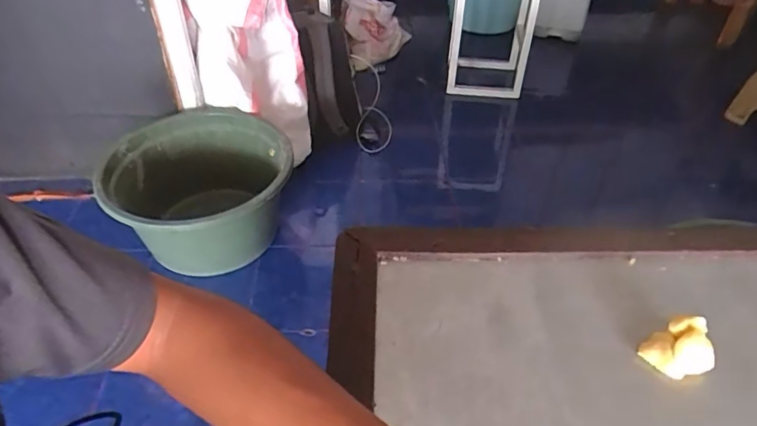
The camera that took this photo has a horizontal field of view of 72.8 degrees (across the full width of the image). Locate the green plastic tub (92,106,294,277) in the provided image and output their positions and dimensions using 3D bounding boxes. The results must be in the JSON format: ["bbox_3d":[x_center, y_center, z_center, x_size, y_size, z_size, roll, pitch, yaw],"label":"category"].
[{"bbox_3d":[-0.494,-0.098,1.493,0.475,0.245,0.440,-4,42,-4],"label":"green plastic tub"}]

